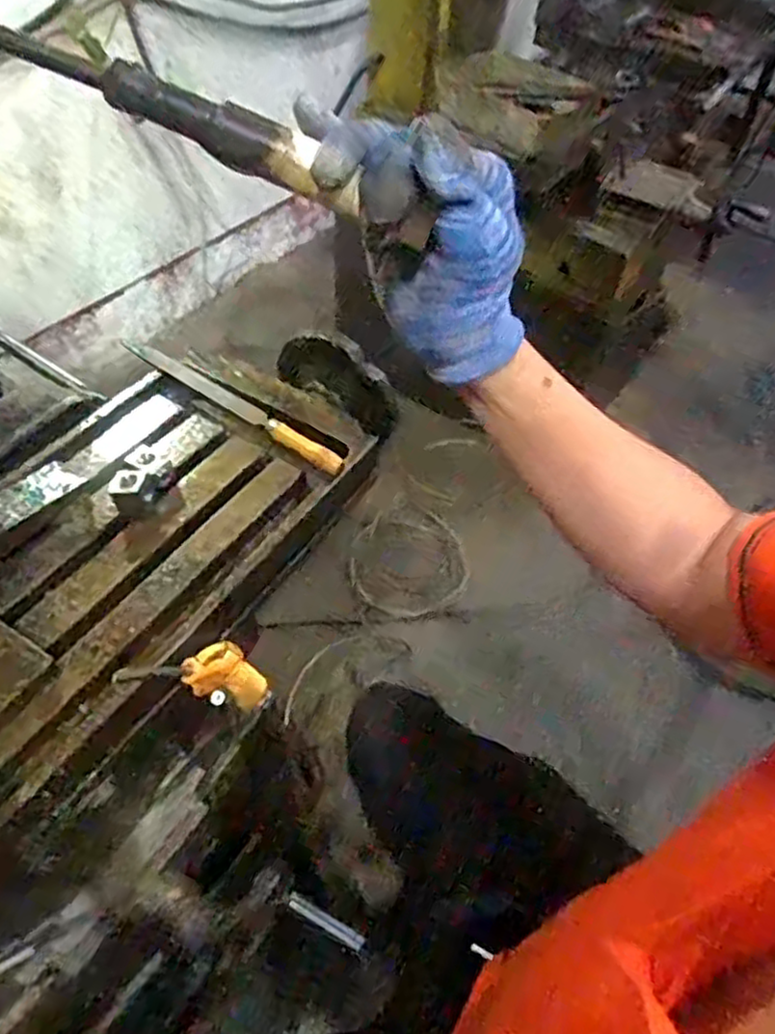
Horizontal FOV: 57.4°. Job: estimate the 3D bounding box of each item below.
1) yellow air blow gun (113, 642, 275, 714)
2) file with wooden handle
[{"bbox_3d":[-0.133,0.119,0.543,0.022,0.193,0.046,37,83,24],"label":"yellow air blow gun"},{"bbox_3d":[-0.154,-0.115,0.683,0.284,0.022,0.019,32,55,21],"label":"file with wooden handle"}]

